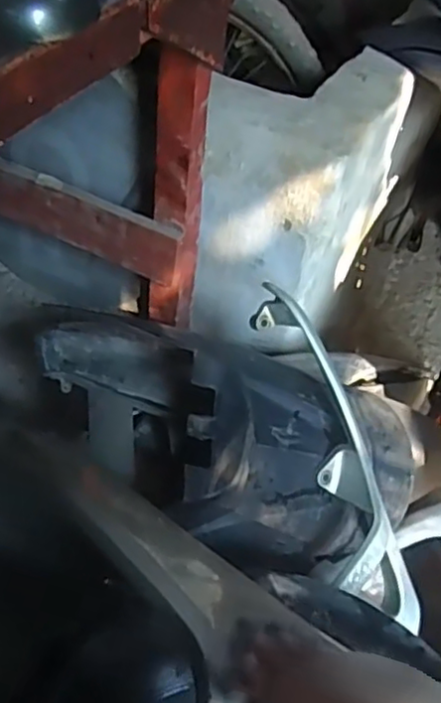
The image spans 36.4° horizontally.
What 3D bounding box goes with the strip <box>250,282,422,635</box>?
[{"bbox_3d":[0.123,0.126,0.777,0.100,0.068,0.423,-18,80,-17],"label":"strip"}]

